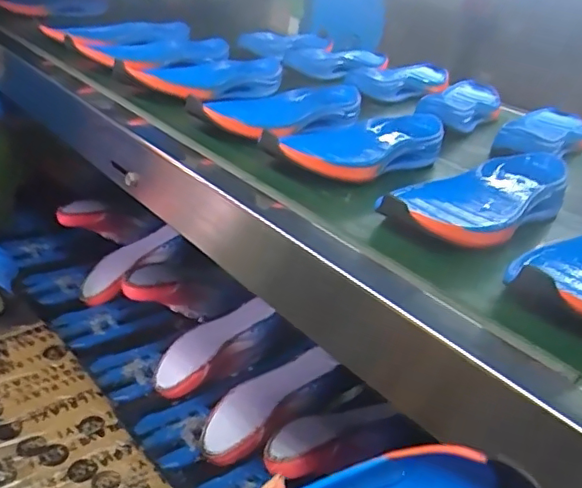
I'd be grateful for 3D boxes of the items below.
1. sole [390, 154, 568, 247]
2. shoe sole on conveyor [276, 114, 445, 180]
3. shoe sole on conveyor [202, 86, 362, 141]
[{"bbox_3d":[0.195,-0.050,0.558,0.251,0.031,0.100,-19,38,-40],"label":"sole"},{"bbox_3d":[0.086,-0.114,0.643,0.240,0.036,0.092,-19,38,-41],"label":"shoe sole on conveyor"},{"bbox_3d":[-0.004,-0.171,0.719,0.104,0.031,0.224,27,34,32],"label":"shoe sole on conveyor"}]

